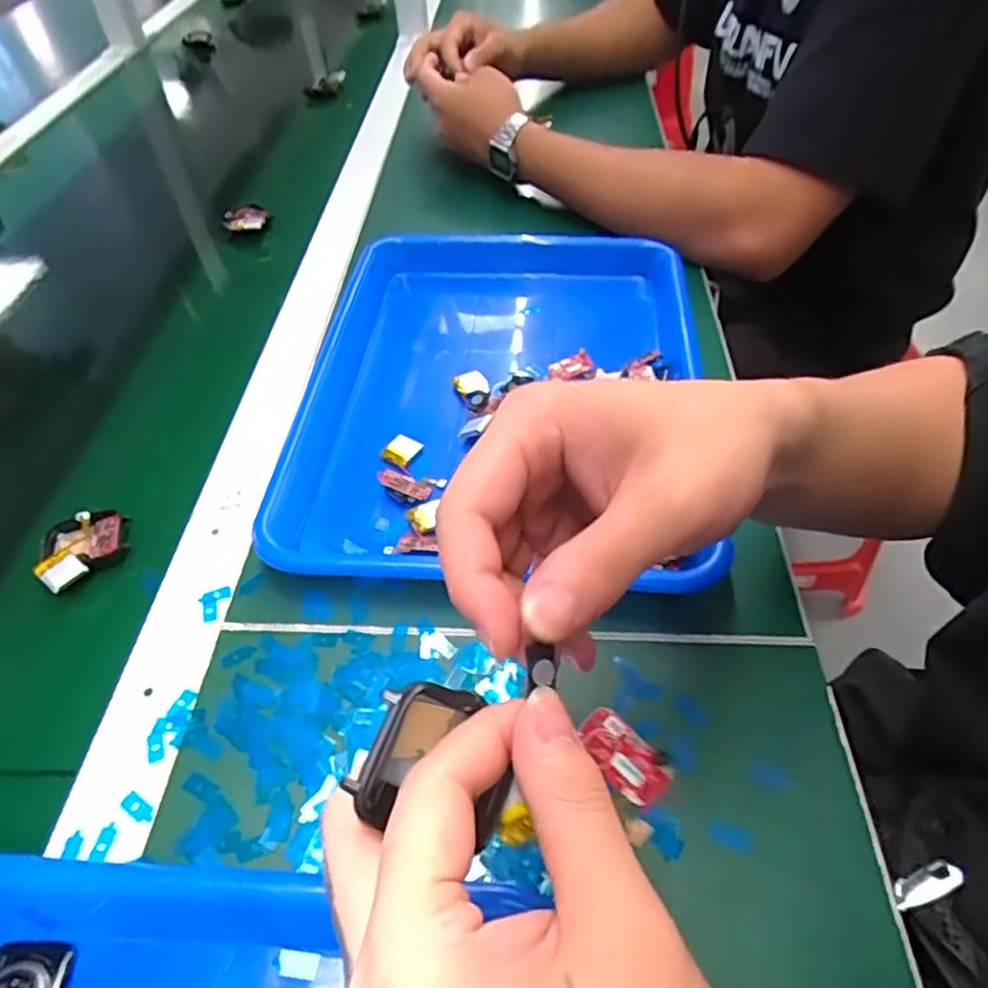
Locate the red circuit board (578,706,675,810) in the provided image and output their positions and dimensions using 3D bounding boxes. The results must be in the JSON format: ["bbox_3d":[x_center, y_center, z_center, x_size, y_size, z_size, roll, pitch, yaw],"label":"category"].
[{"bbox_3d":[0.036,0.073,0.189,0.029,0.008,0.015,42,89,-1],"label":"red circuit board"}]

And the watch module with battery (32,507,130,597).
[{"bbox_3d":[-0.236,0.029,0.387,0.042,0.012,0.053,28,56,24],"label":"watch module with battery"}]

